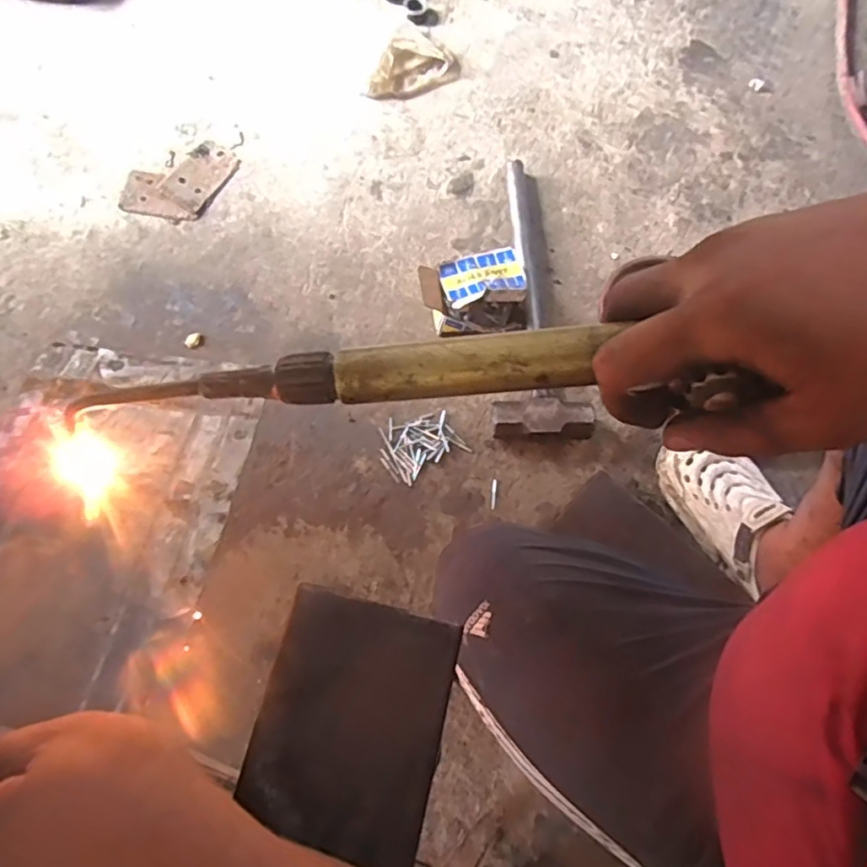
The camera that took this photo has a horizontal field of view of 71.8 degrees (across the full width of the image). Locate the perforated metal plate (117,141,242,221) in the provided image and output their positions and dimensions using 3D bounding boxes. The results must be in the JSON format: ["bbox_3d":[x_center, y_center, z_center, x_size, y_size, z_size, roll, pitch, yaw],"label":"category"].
[{"bbox_3d":[-0.433,-0.434,1.016,0.142,0.014,0.175,30,78,6],"label":"perforated metal plate"}]

